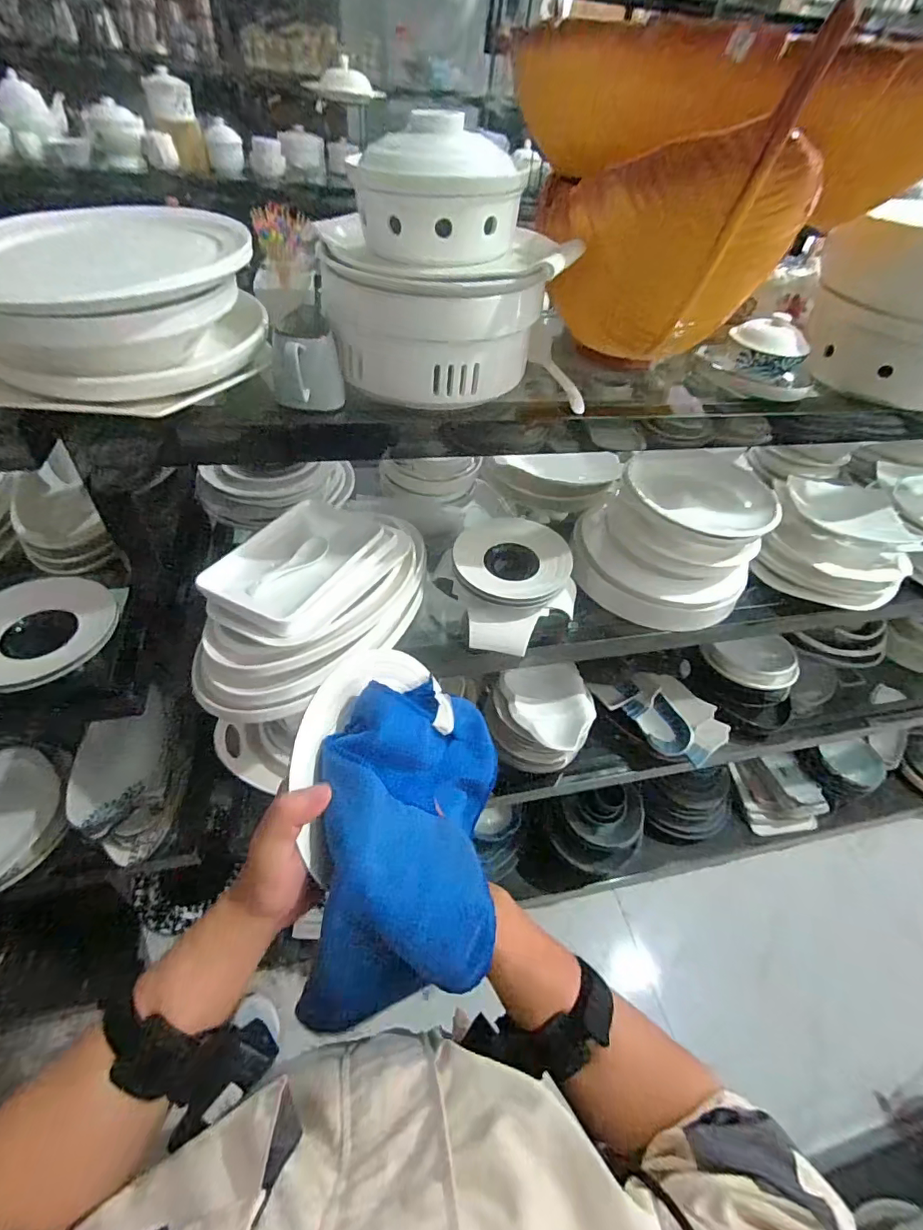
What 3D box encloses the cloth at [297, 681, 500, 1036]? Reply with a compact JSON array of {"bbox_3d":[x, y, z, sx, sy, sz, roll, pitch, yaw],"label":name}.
[{"bbox_3d":[-0.037,0.163,0.400,0.130,0.128,0.252,8,48,1],"label":"cloth"}]

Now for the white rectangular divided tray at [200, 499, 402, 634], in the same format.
[{"bbox_3d":[-0.225,-0.078,0.734,0.180,0.038,0.261,20,49,12],"label":"white rectangular divided tray"}]

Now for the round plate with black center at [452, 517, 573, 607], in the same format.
[{"bbox_3d":[0.081,-0.090,0.850,0.194,0.036,0.175,-3,62,-8],"label":"round plate with black center"}]

